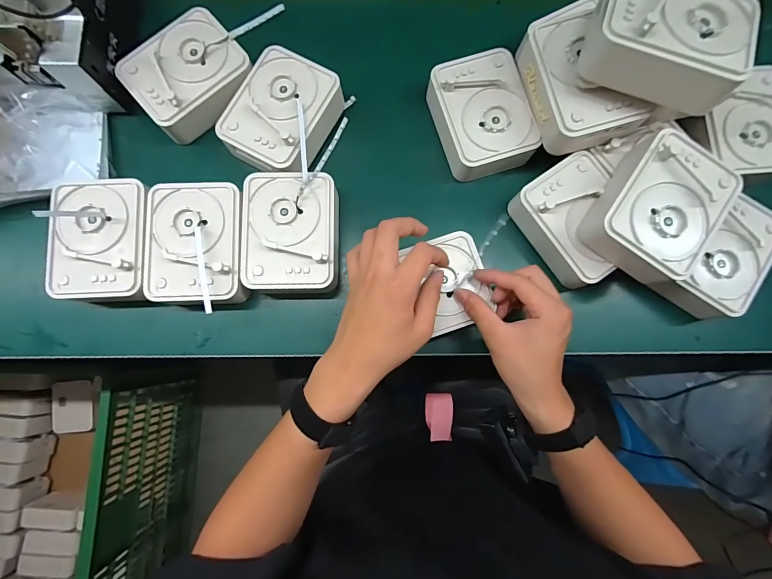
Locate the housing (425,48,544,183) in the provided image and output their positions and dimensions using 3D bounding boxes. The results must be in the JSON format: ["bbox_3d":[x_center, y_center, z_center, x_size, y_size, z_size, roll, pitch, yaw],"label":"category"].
[{"bbox_3d":[0.110,-0.195,0.425,0.099,0.046,0.136,-19,82,-5],"label":"housing"}]

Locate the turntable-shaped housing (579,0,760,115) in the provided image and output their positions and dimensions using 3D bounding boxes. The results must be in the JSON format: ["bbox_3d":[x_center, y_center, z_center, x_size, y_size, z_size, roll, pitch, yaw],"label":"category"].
[{"bbox_3d":[0.246,-0.220,0.326,0.124,0.050,0.102,20,81,1],"label":"turntable-shaped housing"}]

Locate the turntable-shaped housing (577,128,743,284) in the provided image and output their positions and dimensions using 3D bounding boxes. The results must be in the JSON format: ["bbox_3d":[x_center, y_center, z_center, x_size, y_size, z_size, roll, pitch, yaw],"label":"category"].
[{"bbox_3d":[0.269,-0.080,0.365,0.095,0.053,0.126,33,81,3],"label":"turntable-shaped housing"}]

